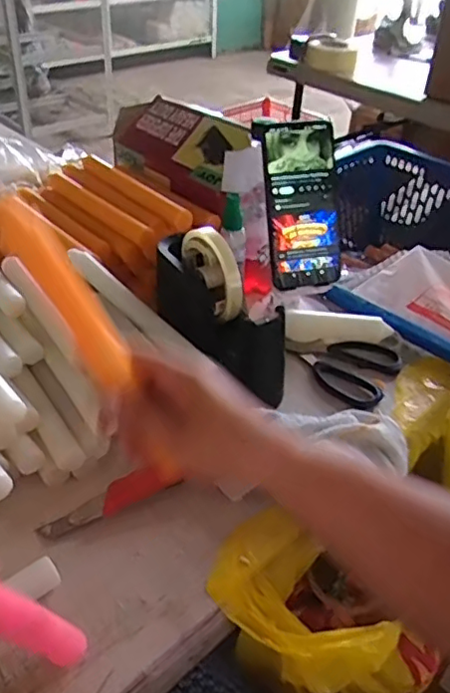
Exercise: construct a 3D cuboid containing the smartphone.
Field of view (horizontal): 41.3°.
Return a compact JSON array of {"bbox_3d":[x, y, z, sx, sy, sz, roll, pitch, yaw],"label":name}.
[{"bbox_3d":[0.078,-0.141,0.604,0.074,0.161,0.015,-8,12,-6],"label":"smartphone"}]

